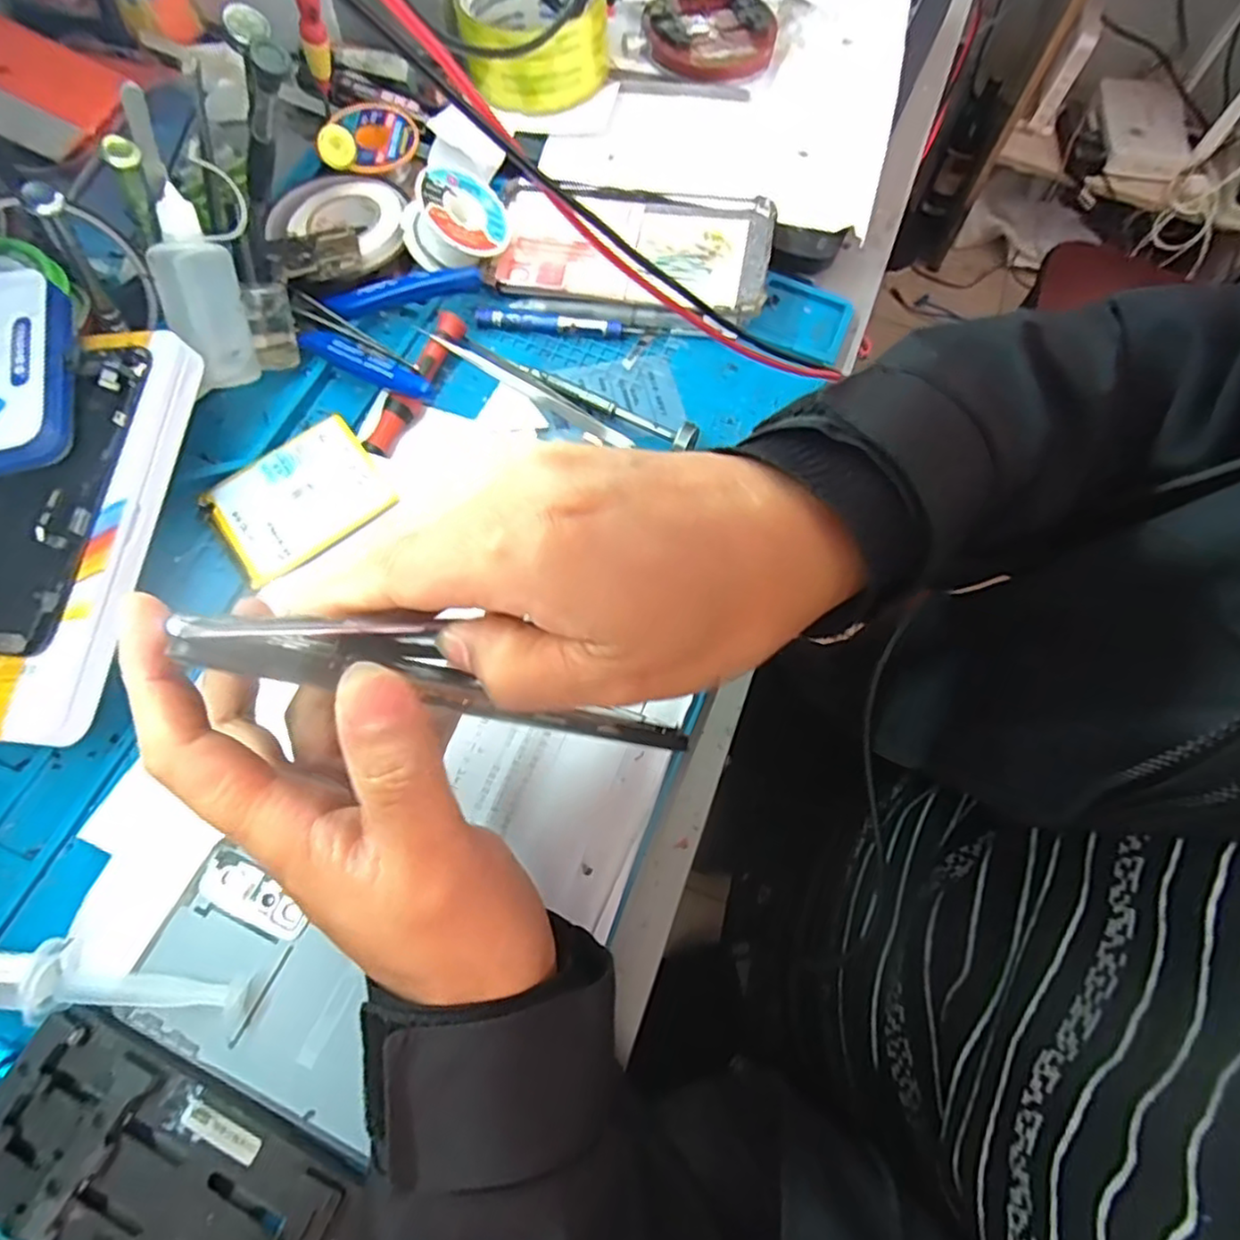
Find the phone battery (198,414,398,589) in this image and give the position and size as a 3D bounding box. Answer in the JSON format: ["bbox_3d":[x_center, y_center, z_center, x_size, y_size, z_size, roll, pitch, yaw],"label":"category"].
[{"bbox_3d":[-0.159,-0.060,0.340,0.080,0.006,0.060,-35,74,-14],"label":"phone battery"}]

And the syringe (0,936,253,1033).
[{"bbox_3d":[-0.212,0.135,0.259,0.134,0.019,0.025,8,68,1],"label":"syringe"}]

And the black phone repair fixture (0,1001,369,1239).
[{"bbox_3d":[-0.149,0.196,0.238,0.146,0.022,0.056,24,70,7],"label":"black phone repair fixture"}]

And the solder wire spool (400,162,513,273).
[{"bbox_3d":[-0.093,-0.220,0.387,0.054,0.036,0.041,25,65,-27],"label":"solder wire spool"}]

